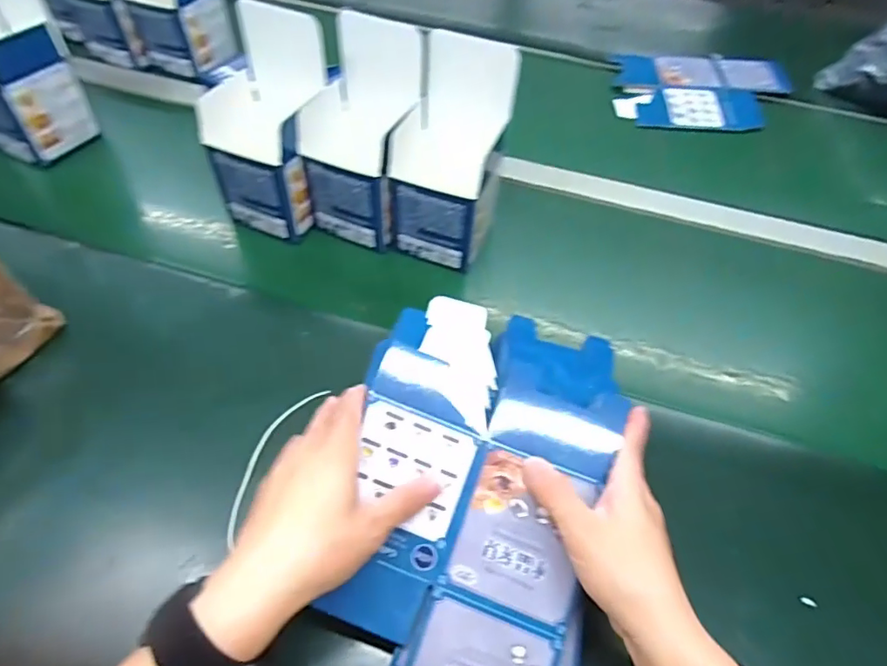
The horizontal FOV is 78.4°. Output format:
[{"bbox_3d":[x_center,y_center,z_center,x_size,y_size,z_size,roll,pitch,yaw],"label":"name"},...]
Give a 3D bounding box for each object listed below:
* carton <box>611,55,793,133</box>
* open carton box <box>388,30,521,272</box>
[{"bbox_3d":[0.351,-0.331,0.740,0.232,0.015,0.143,2,62,2],"label":"carton"},{"bbox_3d":[0.004,-0.157,0.499,0.105,0.171,0.108,10,56,2],"label":"open carton box"}]

